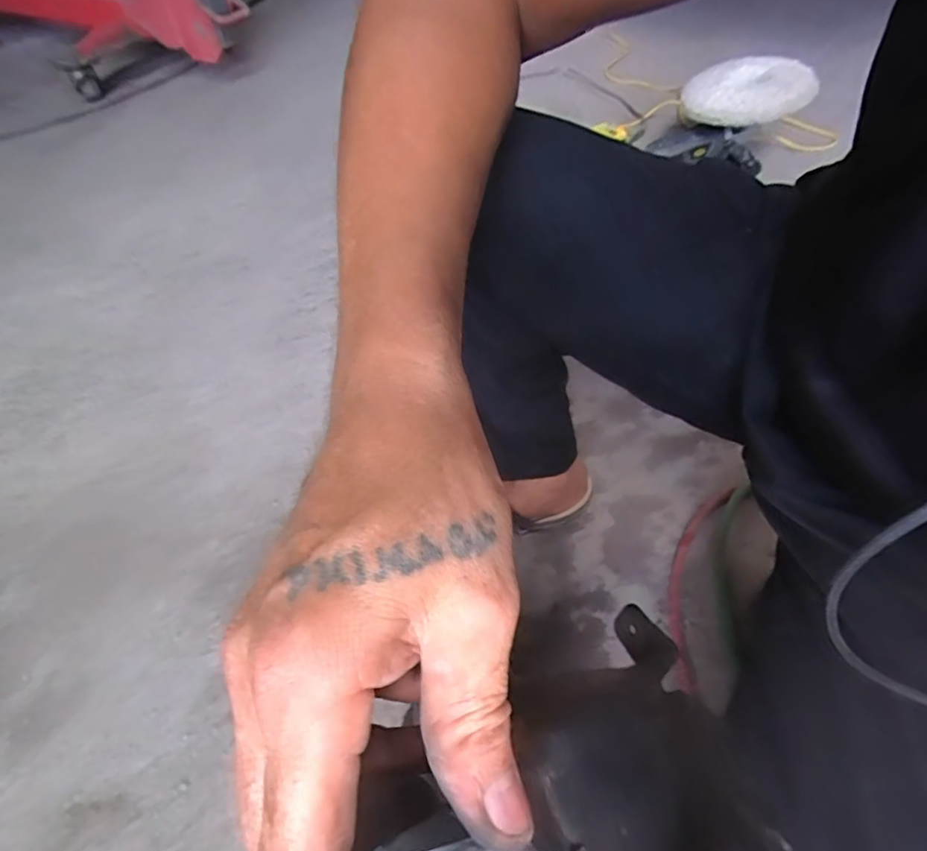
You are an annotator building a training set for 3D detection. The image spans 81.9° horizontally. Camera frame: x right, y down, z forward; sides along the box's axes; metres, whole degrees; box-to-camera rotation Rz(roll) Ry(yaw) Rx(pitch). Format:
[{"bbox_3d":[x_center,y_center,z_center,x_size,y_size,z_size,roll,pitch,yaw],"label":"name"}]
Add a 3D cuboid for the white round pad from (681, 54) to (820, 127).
[{"bbox_3d":[0.559,-0.674,1.066,0.212,0.038,0.221,-10,55,14],"label":"white round pad"}]

